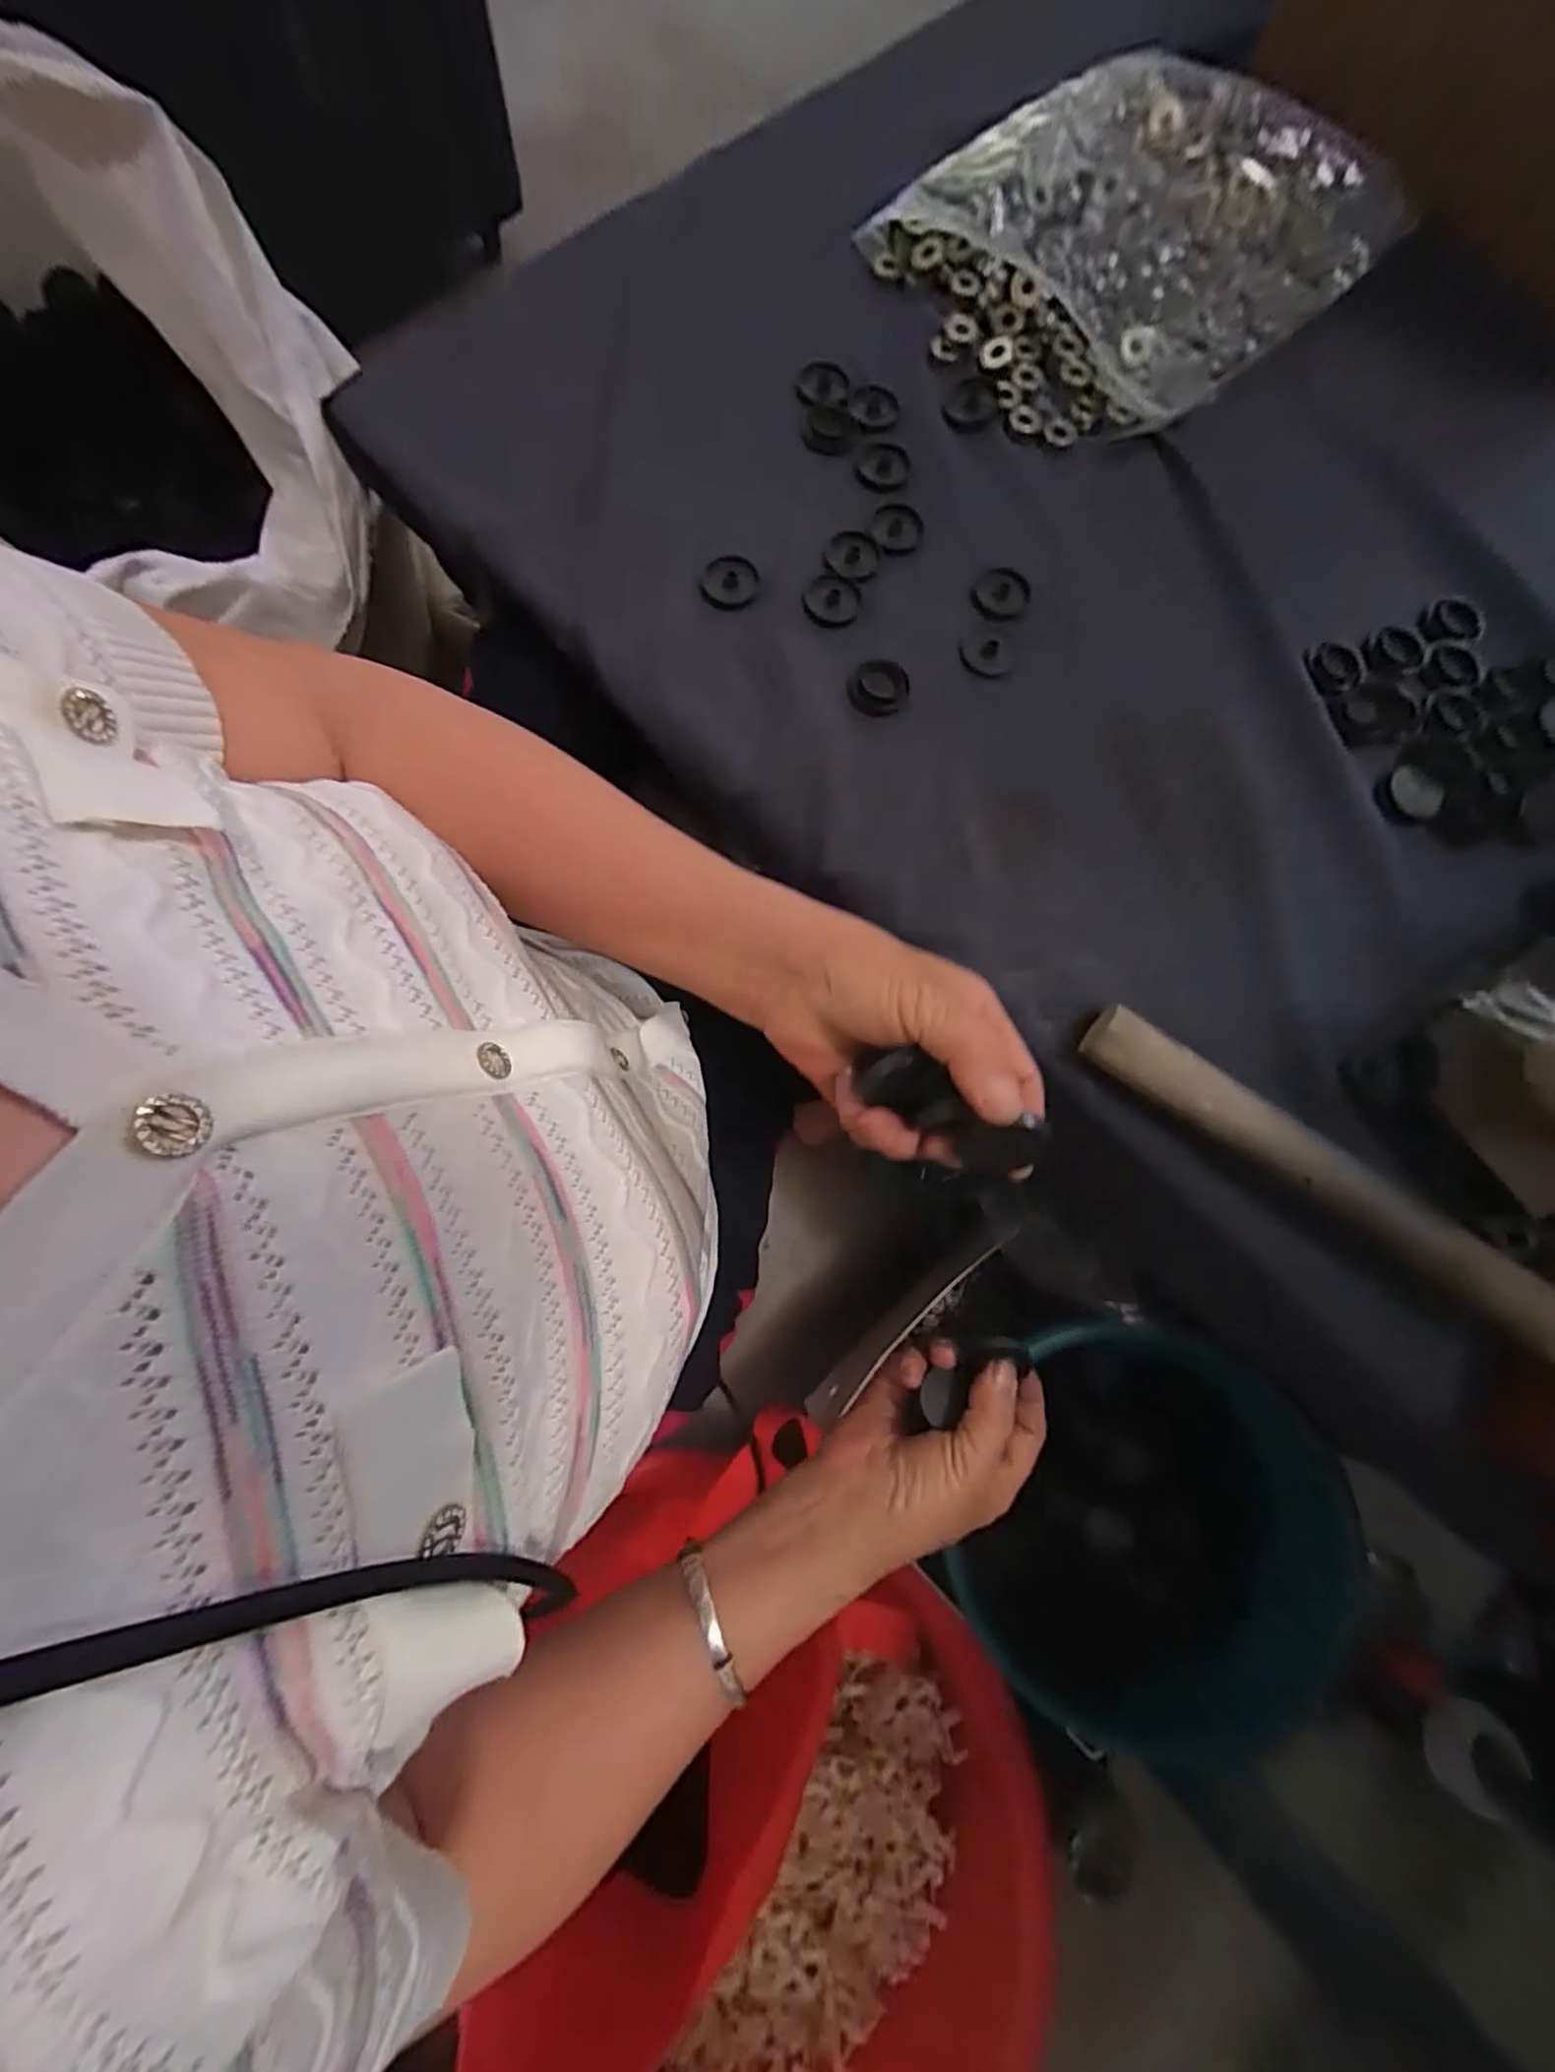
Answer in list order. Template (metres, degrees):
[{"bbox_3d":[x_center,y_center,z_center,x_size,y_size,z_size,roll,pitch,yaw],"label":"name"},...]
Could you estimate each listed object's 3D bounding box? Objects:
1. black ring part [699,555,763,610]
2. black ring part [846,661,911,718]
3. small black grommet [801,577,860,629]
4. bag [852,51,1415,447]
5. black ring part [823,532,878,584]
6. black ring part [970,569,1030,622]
[{"bbox_3d":[-0.027,-0.264,0.410,0.034,0.006,0.034,2,77,-3],"label":"black ring part"},{"bbox_3d":[0.057,-0.197,0.397,0.034,0.005,0.035,9,76,-2],"label":"black ring part"},{"bbox_3d":[0.031,-0.252,0.411,0.033,0.004,0.035,8,76,-2],"label":"small black grommet"},{"bbox_3d":[0.235,-0.540,0.478,0.321,0.052,0.249,-42,83,-12],"label":"bag"},{"bbox_3d":[0.044,-0.286,0.419,0.032,0.004,0.037,7,76,-2],"label":"black ring part"},{"bbox_3d":[0.135,-0.264,0.422,0.032,0.006,0.036,42,78,6],"label":"black ring part"}]

